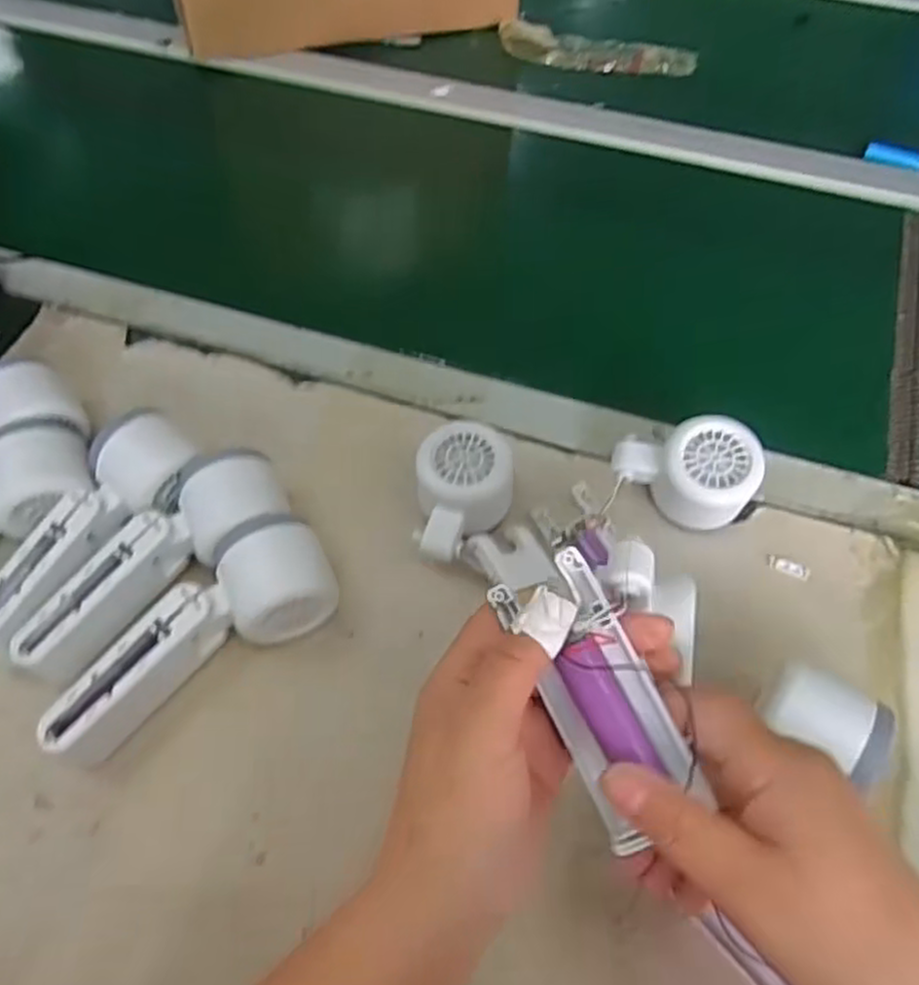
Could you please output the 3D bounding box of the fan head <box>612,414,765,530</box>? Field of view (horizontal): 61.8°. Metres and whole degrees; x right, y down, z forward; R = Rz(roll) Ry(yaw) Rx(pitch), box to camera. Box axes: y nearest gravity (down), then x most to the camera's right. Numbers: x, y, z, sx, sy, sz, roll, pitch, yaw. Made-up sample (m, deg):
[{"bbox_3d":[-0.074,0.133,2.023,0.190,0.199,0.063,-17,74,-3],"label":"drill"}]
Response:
[{"bbox_3d":[0.136,-0.005,0.462,0.078,0.058,0.061,-3,56,-2],"label":"fan head"}]

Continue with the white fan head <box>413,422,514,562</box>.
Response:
[{"bbox_3d":[0.004,0.003,0.464,0.056,0.046,0.076,2,56,1],"label":"white fan head"}]

